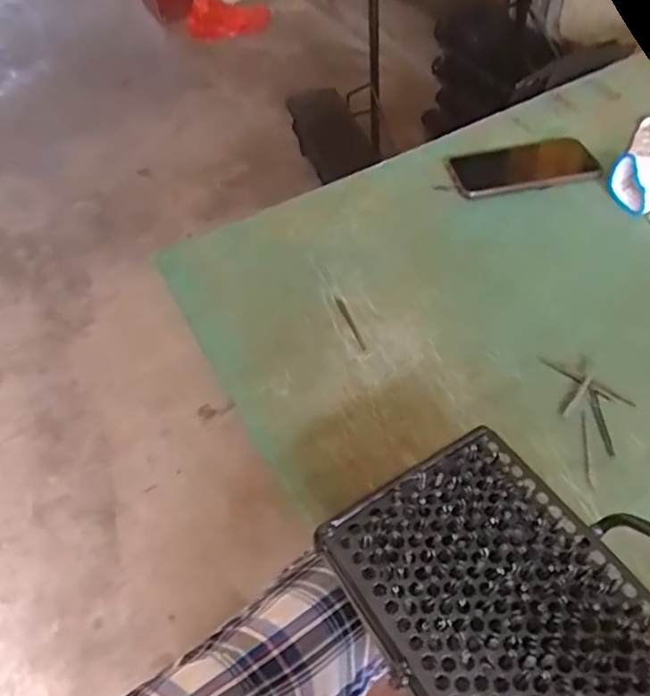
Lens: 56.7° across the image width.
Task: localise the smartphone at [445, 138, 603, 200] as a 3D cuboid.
[{"bbox_3d":[0.230,-0.213,0.709,0.168,0.012,0.082,-12,52,-5],"label":"smartphone"}]

